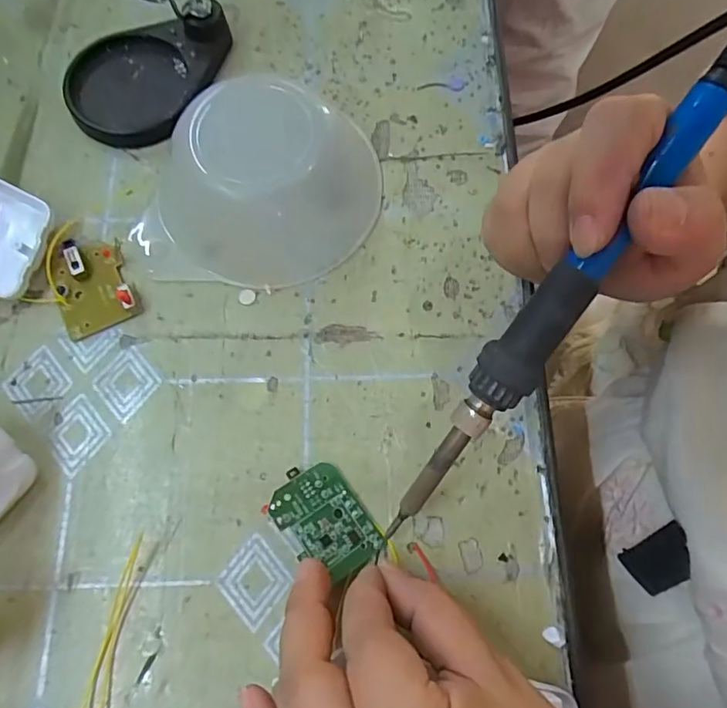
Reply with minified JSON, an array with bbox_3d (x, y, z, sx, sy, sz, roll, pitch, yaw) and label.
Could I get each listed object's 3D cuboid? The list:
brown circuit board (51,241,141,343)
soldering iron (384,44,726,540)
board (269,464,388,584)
[{"bbox_3d":[-0.127,-0.034,0.246,0.033,0.010,0.045,-24,74,-8],"label":"brown circuit board"},{"bbox_3d":[0.065,-0.017,0.176,0.019,0.018,0.203,36,105,10],"label":"soldering iron"},{"bbox_3d":[-0.015,0.066,0.211,0.033,0.004,0.043,-28,73,-29],"label":"board"}]

